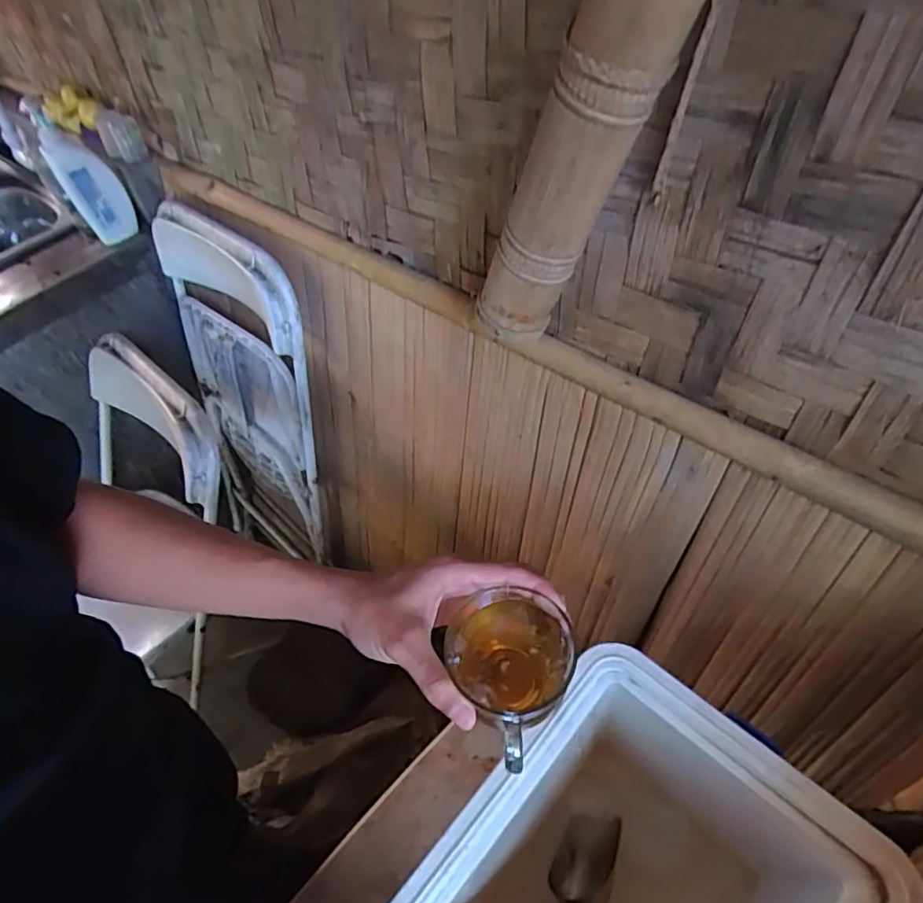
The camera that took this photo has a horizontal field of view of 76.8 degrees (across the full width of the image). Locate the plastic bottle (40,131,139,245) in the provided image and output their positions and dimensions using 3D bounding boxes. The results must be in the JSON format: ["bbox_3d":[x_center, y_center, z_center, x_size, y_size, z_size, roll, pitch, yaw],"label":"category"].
[{"bbox_3d":[-0.679,-0.487,1.073,0.091,0.191,0.063,-34,55,-16],"label":"plastic bottle"}]

